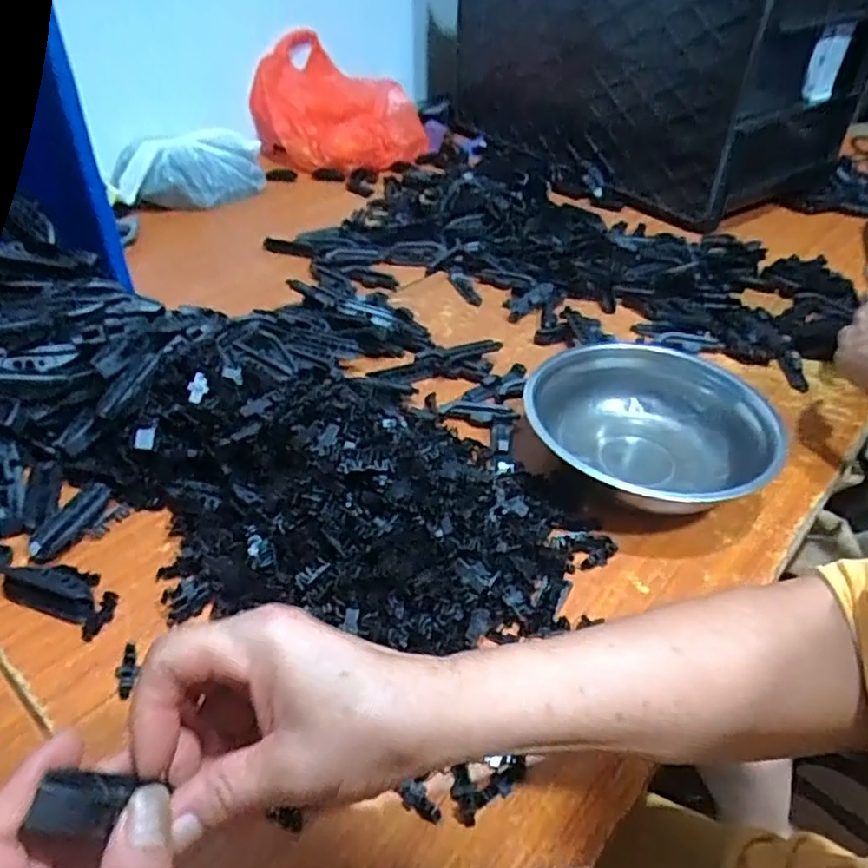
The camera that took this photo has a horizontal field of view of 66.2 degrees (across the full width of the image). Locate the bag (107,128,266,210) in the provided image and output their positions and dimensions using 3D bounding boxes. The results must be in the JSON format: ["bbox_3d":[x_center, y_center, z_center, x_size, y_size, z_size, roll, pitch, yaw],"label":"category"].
[{"bbox_3d":[-0.352,-0.379,0.969,0.227,0.097,0.086,-24,47,-29],"label":"bag"}]

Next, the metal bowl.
[{"bbox_3d":[0.178,0.000,0.559,0.188,0.057,0.200,2,40,-1],"label":"metal bowl"}]

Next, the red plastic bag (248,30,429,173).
[{"bbox_3d":[-0.161,-0.581,1.139,0.285,0.154,0.252,-4,40,-8],"label":"red plastic bag"}]

